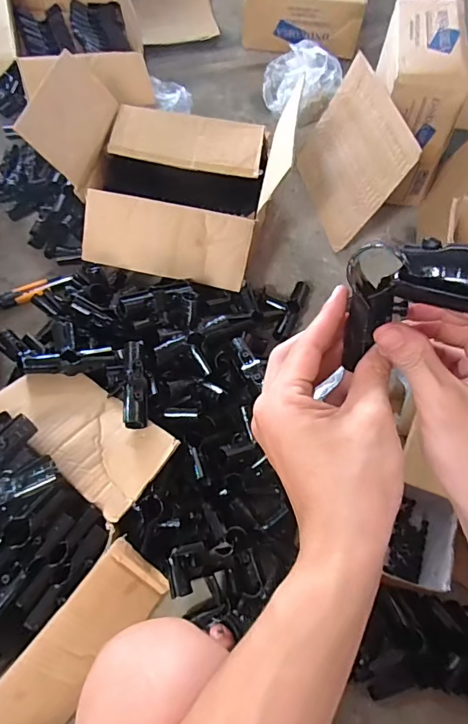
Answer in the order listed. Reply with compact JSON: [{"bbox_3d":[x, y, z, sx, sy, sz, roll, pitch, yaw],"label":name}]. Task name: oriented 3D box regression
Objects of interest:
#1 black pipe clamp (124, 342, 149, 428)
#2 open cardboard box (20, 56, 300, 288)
[{"bbox_3d":[-0.145,0.032,0.669,0.032,0.038,0.136,-6,63,-5],"label":"black pipe clamp"},{"bbox_3d":[-0.129,-0.363,0.887,0.448,0.222,0.378,9,63,3],"label":"open cardboard box"}]

